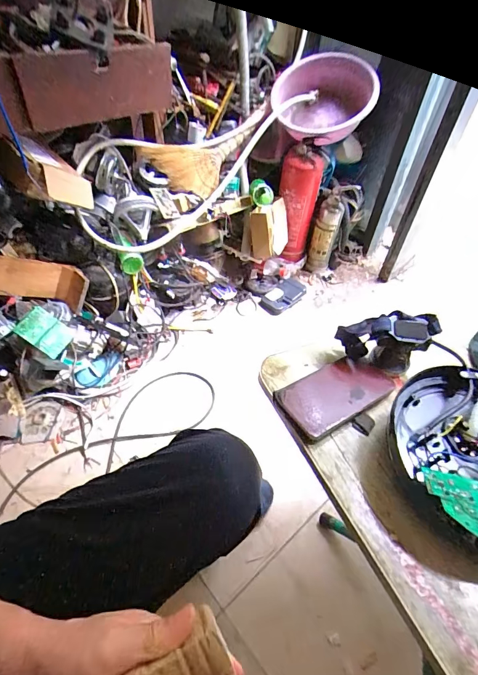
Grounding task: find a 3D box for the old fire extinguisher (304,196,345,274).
[{"bbox_3d":[0.326,-0.380,1.390,0.093,0.292,0.075,13,47,8],"label":"old fire extinguisher"}]

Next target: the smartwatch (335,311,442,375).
[{"bbox_3d":[0.207,0.003,0.517,0.125,0.080,0.049,11,47,6],"label":"smartwatch"}]

